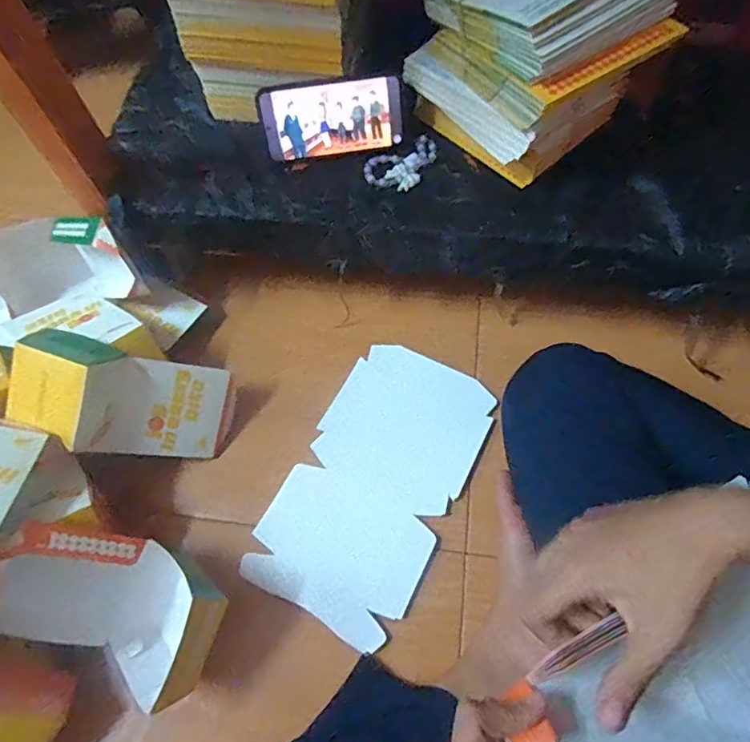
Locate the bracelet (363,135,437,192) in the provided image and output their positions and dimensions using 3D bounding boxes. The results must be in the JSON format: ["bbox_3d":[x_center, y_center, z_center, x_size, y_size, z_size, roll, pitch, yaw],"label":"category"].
[{"bbox_3d":[0.034,-0.232,0.614,0.089,0.008,0.059,-28,67,-9],"label":"bracelet"}]

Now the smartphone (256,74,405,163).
[{"bbox_3d":[-0.047,-0.283,0.604,0.155,0.077,0.010,-8,35,-3],"label":"smartphone"}]

